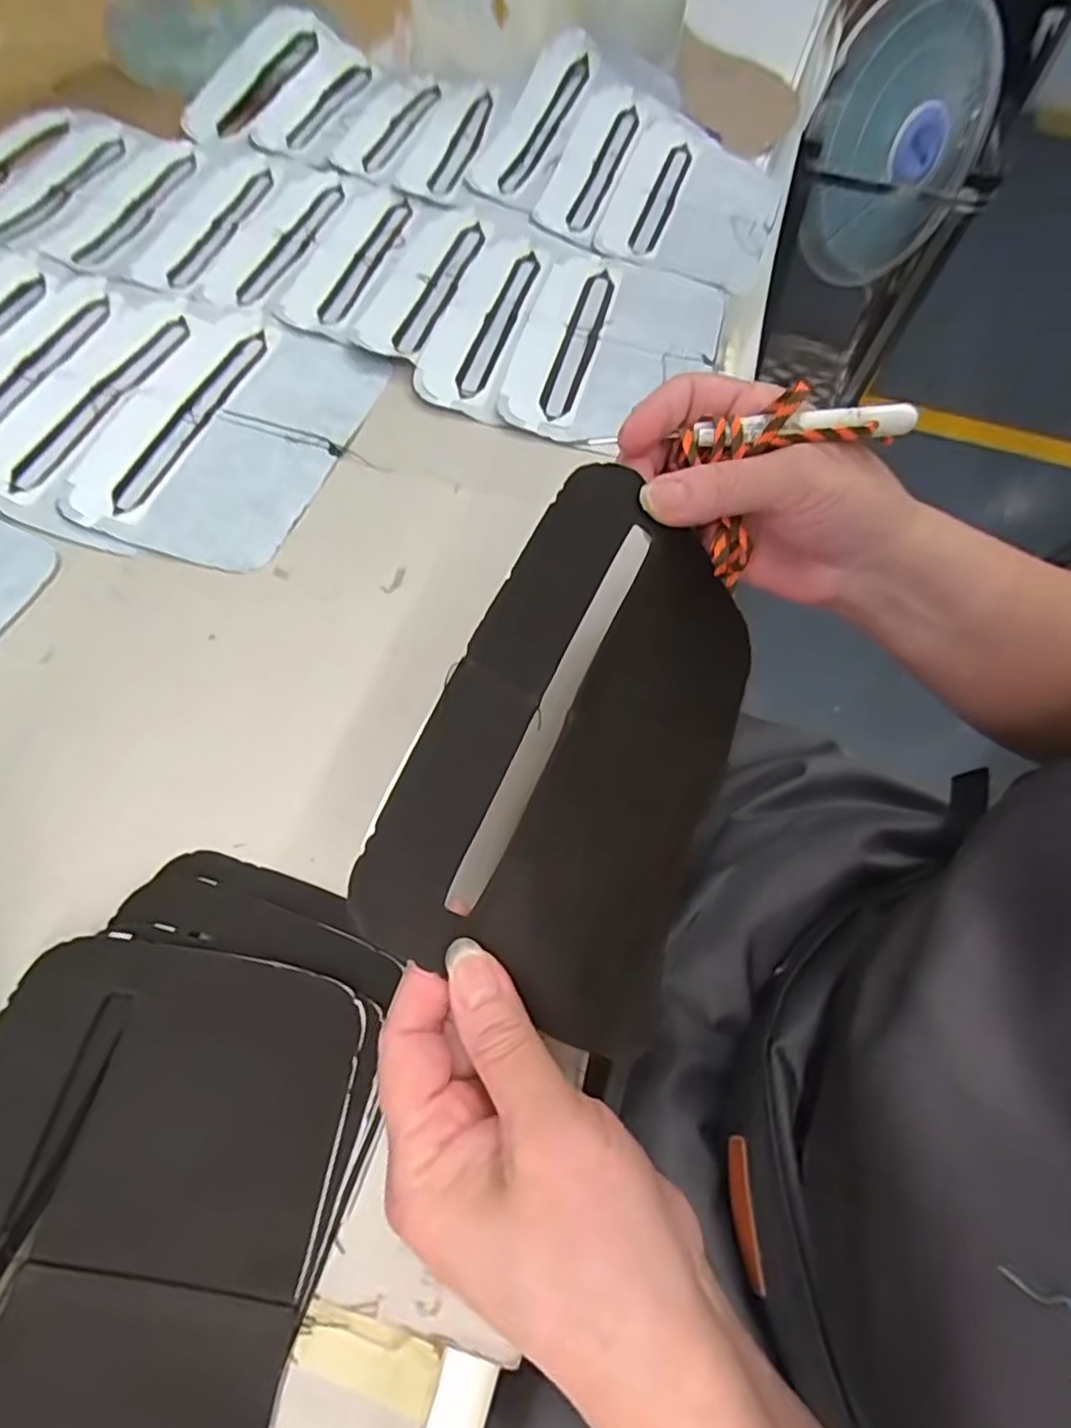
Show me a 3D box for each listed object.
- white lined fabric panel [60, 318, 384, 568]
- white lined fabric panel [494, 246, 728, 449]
[{"bbox_3d":[-0.187,-0.174,0.399,0.139,0.007,0.186,19,64,8],"label":"white lined fabric panel"},{"bbox_3d":[0.059,-0.256,0.452,0.128,0.013,0.196,15,61,0],"label":"white lined fabric panel"}]

